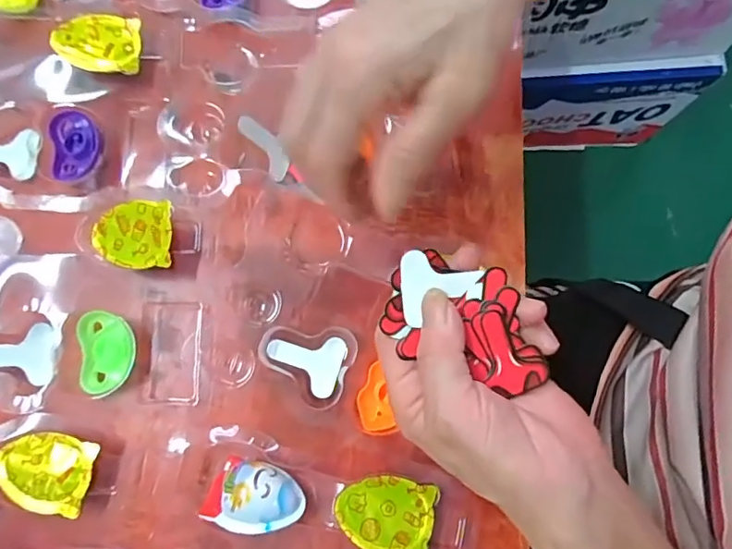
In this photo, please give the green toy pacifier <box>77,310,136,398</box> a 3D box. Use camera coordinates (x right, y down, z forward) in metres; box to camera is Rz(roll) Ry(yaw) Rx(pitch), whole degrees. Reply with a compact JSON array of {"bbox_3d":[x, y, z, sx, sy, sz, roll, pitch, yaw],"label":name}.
[{"bbox_3d":[-0.151,0.046,0.304,0.032,0.010,0.048,-10,79,-3],"label":"green toy pacifier"}]

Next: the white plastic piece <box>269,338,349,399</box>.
[{"bbox_3d":[-0.036,0.049,0.307,0.044,0.006,0.034,20,79,3],"label":"white plastic piece"}]

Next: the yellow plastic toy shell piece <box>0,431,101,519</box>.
[{"bbox_3d":[-0.173,0.106,0.281,0.049,0.007,0.039,14,79,2],"label":"yellow plastic toy shell piece"}]

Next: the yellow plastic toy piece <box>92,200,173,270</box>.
[{"bbox_3d":[-0.137,-0.024,0.306,0.051,0.004,0.039,3,87,13],"label":"yellow plastic toy piece"}]

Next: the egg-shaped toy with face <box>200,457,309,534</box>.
[{"bbox_3d":[-0.059,0.118,0.280,0.050,0.026,0.033,10,79,1],"label":"egg-shaped toy with face"}]

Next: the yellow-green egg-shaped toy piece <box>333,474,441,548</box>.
[{"bbox_3d":[0.010,0.129,0.282,0.052,0.016,0.038,13,79,2],"label":"yellow-green egg-shaped toy piece"}]

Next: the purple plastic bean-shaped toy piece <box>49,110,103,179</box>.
[{"bbox_3d":[-0.181,-0.081,0.325,0.029,0.005,0.045,-10,79,-3],"label":"purple plastic bean-shaped toy piece"}]

